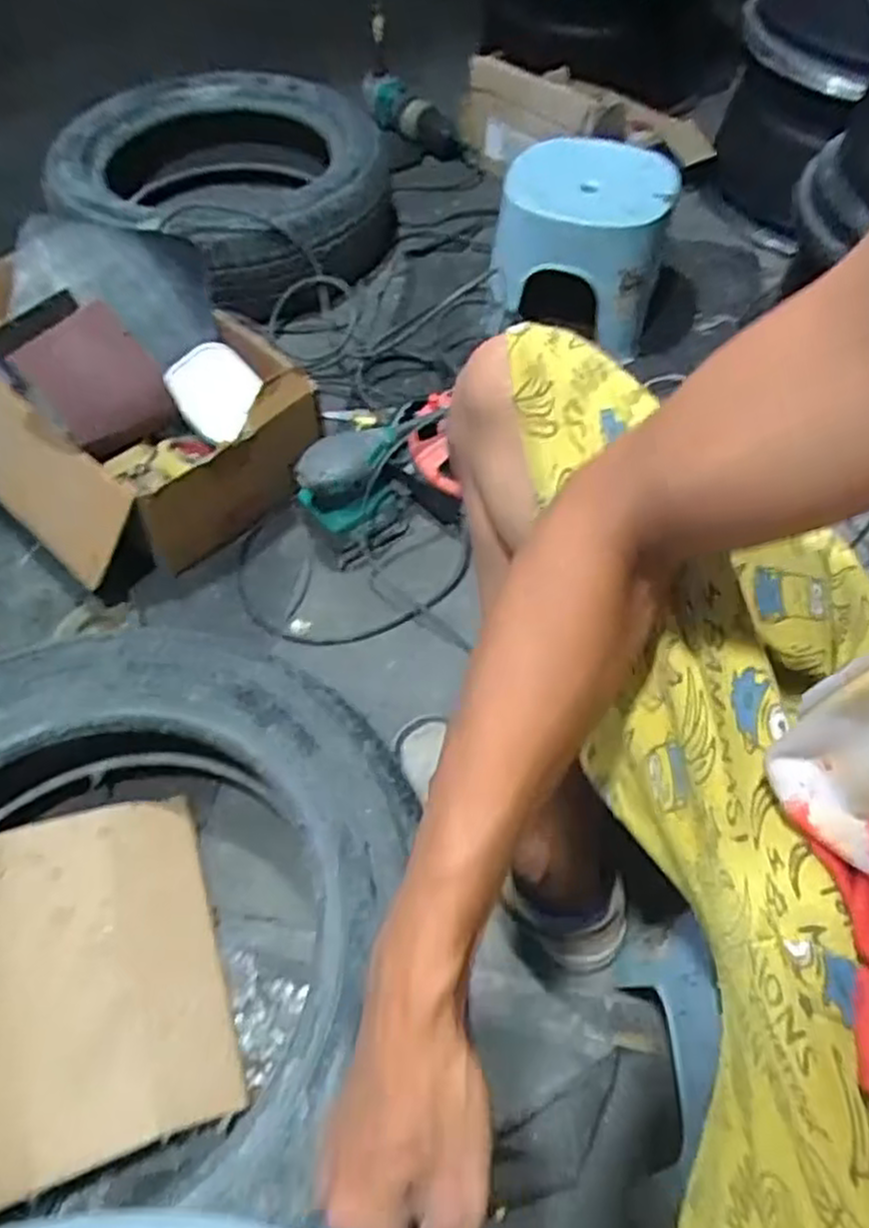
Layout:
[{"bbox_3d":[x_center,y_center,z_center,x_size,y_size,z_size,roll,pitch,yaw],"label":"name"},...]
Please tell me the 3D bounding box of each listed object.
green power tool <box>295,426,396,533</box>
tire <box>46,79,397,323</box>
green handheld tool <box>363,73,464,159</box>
[{"bbox_3d":[-0.096,-0.146,0.893,0.121,0.122,0.074,-21,58,-14],"label":"green power tool"},{"bbox_3d":[-0.323,-0.668,1.188,0.493,0.173,0.474,-3,56,-2],"label":"tire"},{"bbox_3d":[-0.039,-0.892,1.380,0.200,0.062,0.060,29,56,-12],"label":"green handheld tool"}]

